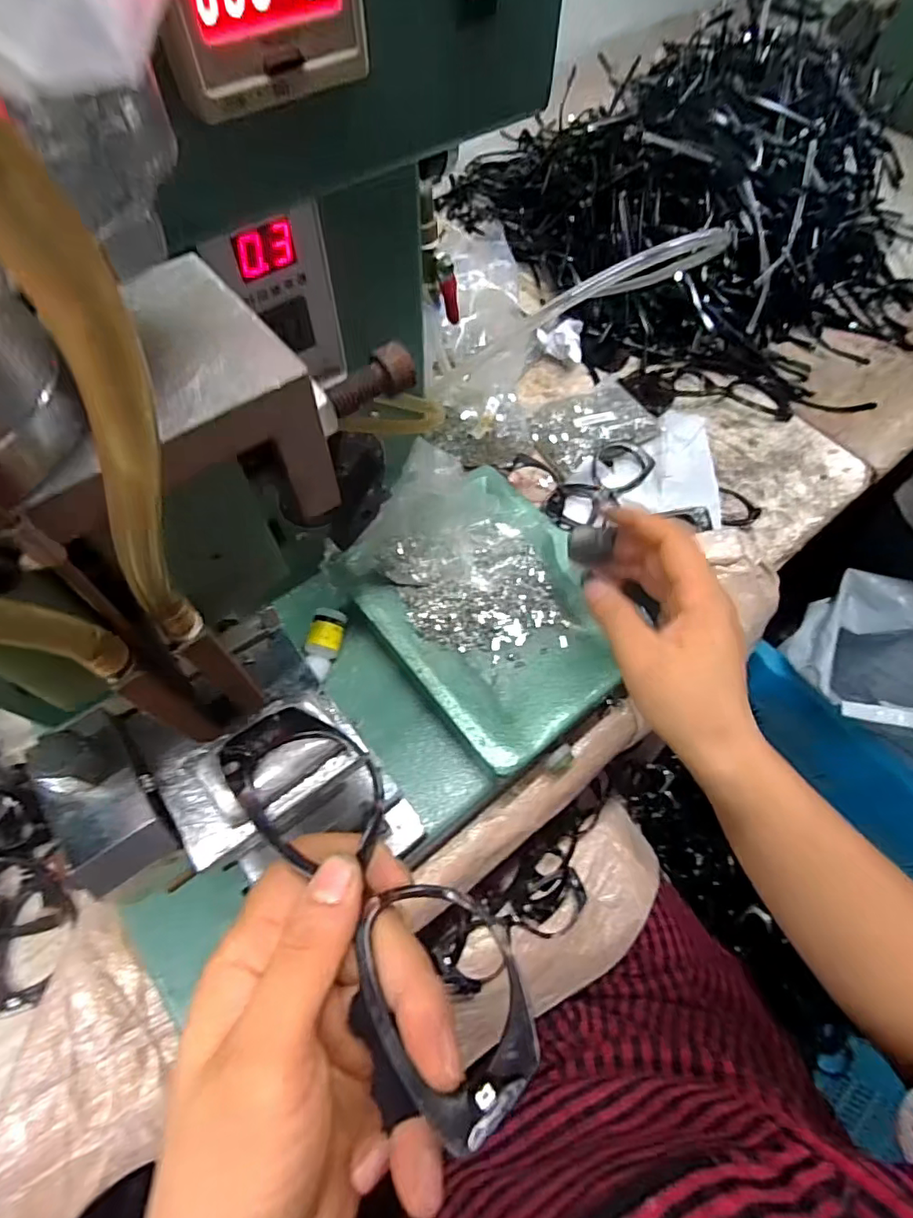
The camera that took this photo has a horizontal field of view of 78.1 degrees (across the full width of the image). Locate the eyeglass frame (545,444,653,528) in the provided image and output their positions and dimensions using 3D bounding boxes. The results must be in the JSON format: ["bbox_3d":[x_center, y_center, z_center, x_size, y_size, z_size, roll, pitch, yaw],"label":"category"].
[{"bbox_3d":[0.135,-0.117,0.532,0.050,0.025,0.137,38,69,16],"label":"eyeglass frame"}]

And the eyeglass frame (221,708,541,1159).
[{"bbox_3d":[-0.029,0.091,0.191,0.050,0.010,0.148,-34,59,-16],"label":"eyeglass frame"}]

